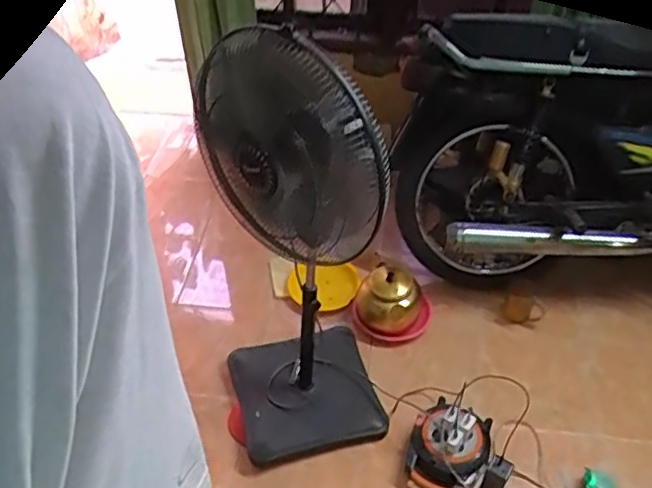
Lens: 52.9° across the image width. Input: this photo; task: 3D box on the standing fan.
[{"bbox_3d":[-0.067,0.047,1.384,0.326,0.982,0.368,-10,46,-5],"label":"standing fan"}]

